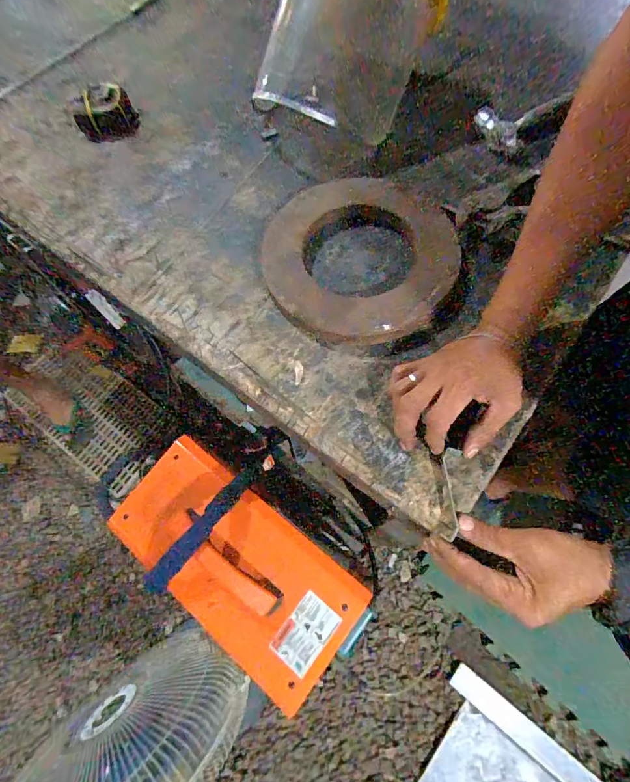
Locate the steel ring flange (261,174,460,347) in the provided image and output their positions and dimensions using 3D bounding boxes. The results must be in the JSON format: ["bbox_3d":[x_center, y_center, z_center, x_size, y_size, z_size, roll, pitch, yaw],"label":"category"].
[{"bbox_3d":[0.056,-0.172,0.489,0.235,0.025,0.244,-1,70,3],"label":"steel ring flange"}]

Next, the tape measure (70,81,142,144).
[{"bbox_3d":[-0.326,-0.432,0.601,0.085,0.053,0.059,-19,70,-4],"label":"tape measure"}]

